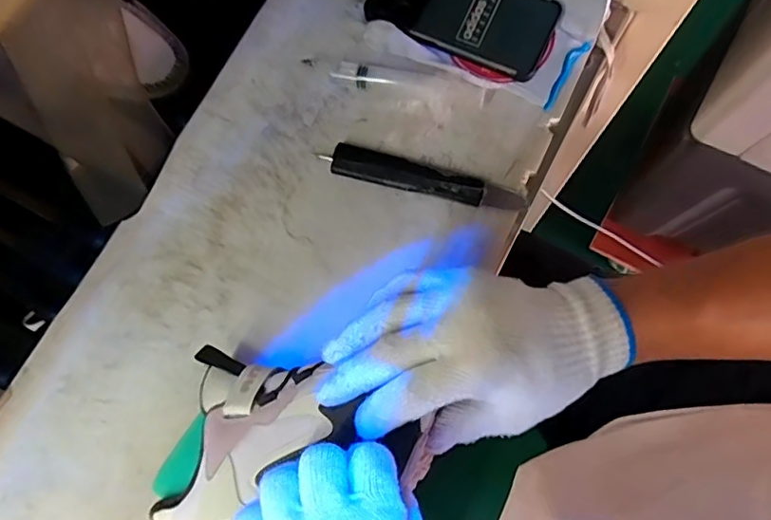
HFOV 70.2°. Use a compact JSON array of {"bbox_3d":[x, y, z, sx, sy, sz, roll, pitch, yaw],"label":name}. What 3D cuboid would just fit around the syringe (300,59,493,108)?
[{"bbox_3d":[0.012,-0.162,0.484,0.164,0.019,0.032,9,75,4],"label":"syringe"}]

